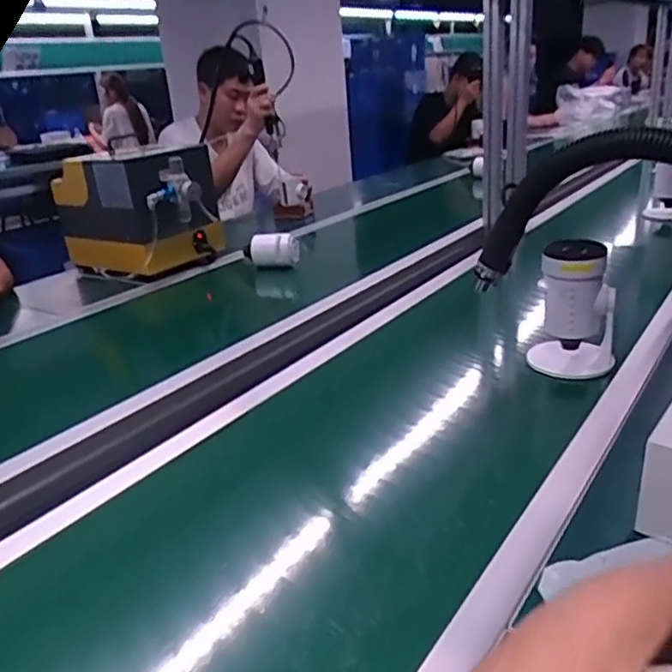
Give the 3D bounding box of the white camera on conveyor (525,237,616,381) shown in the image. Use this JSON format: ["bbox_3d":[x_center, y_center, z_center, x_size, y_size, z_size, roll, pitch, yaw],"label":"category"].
[{"bbox_3d":[0.345,-0.030,0.936,0.117,0.212,0.106,7,26,22],"label":"white camera on conveyor"}]

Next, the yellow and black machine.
[{"bbox_3d":[-0.492,-0.319,1.615,0.377,0.278,0.237,15,30,35],"label":"yellow and black machine"}]

